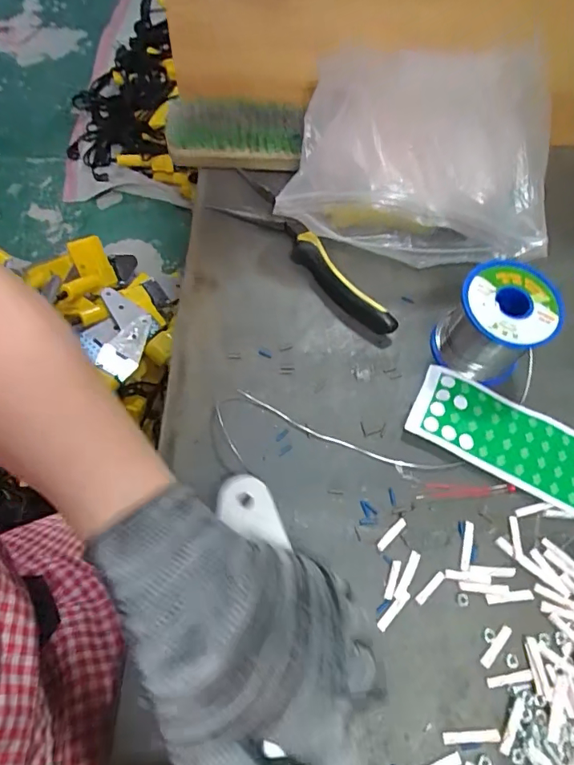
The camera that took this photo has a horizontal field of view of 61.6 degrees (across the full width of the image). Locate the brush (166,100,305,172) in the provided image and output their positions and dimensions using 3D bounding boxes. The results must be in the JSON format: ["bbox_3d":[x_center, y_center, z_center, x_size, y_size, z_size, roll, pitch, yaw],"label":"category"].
[{"bbox_3d":[-0.045,-0.216,0.421,0.113,0.034,0.043,0,65,-3],"label":"brush"}]

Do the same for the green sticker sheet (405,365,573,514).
[{"bbox_3d":[0.192,0.056,0.332,0.217,0.007,0.060,27,63,8],"label":"green sticker sheet"}]

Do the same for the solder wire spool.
[{"bbox_3d":[0.148,-0.042,0.342,0.064,0.061,0.060,1,65,-2],"label":"solder wire spool"}]

